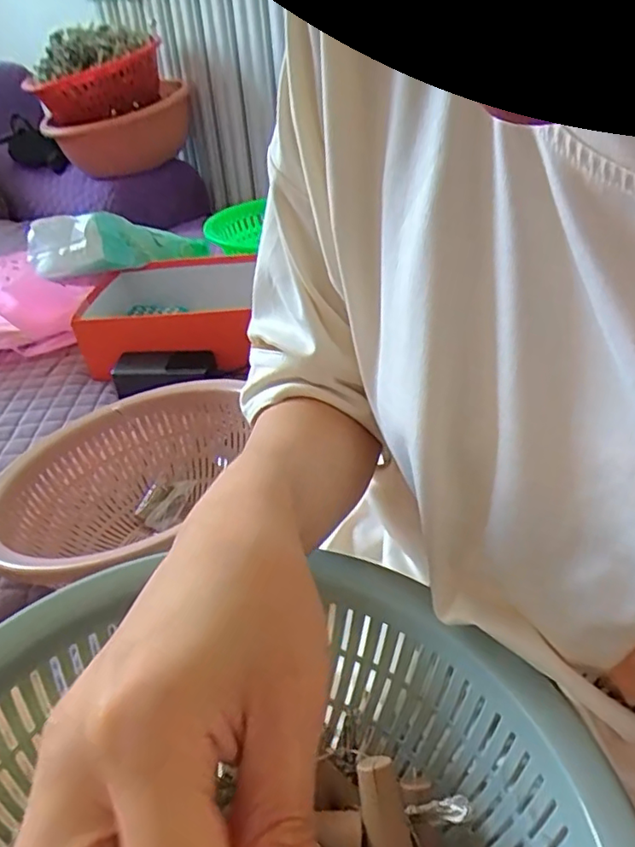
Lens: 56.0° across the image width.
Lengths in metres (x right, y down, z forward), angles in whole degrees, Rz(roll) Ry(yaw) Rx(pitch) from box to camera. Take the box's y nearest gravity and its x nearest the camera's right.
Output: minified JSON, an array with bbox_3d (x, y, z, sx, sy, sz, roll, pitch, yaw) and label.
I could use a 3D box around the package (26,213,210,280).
[{"bbox_3d":[-0.286,-0.274,0.923,0.277,0.103,0.097,-16,34,-41],"label":"package"}]

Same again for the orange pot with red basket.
[{"bbox_3d":[-0.447,-0.710,1.328,0.236,0.286,0.279,6,36,15],"label":"orange pot with red basket"}]

